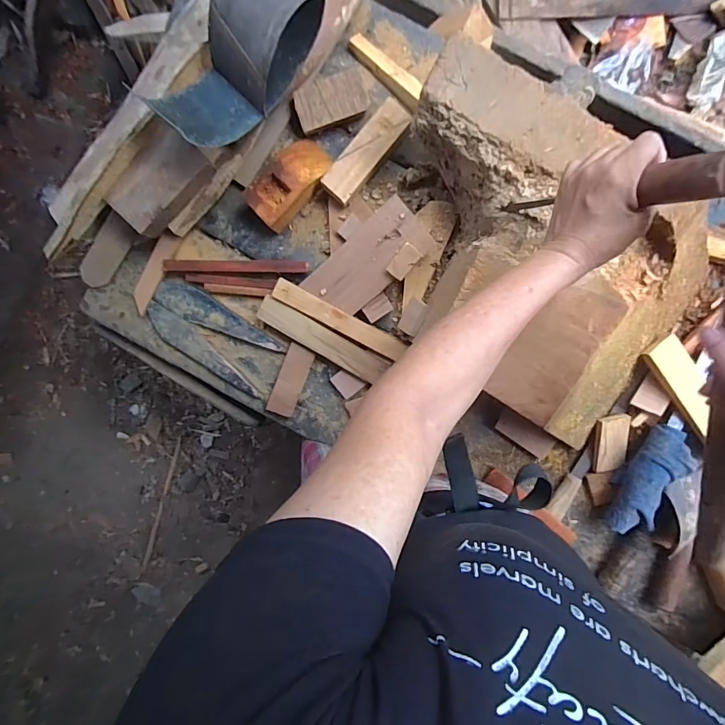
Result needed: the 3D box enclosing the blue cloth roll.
[{"bbox_3d":[0.423,0.176,0.622,0.058,0.049,0.166,25,99,1],"label":"blue cloth roll"}]

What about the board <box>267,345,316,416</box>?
[{"bbox_3d":[-0.114,0.029,0.670,0.043,0.005,0.113,20,96,-9],"label":"board"}]

